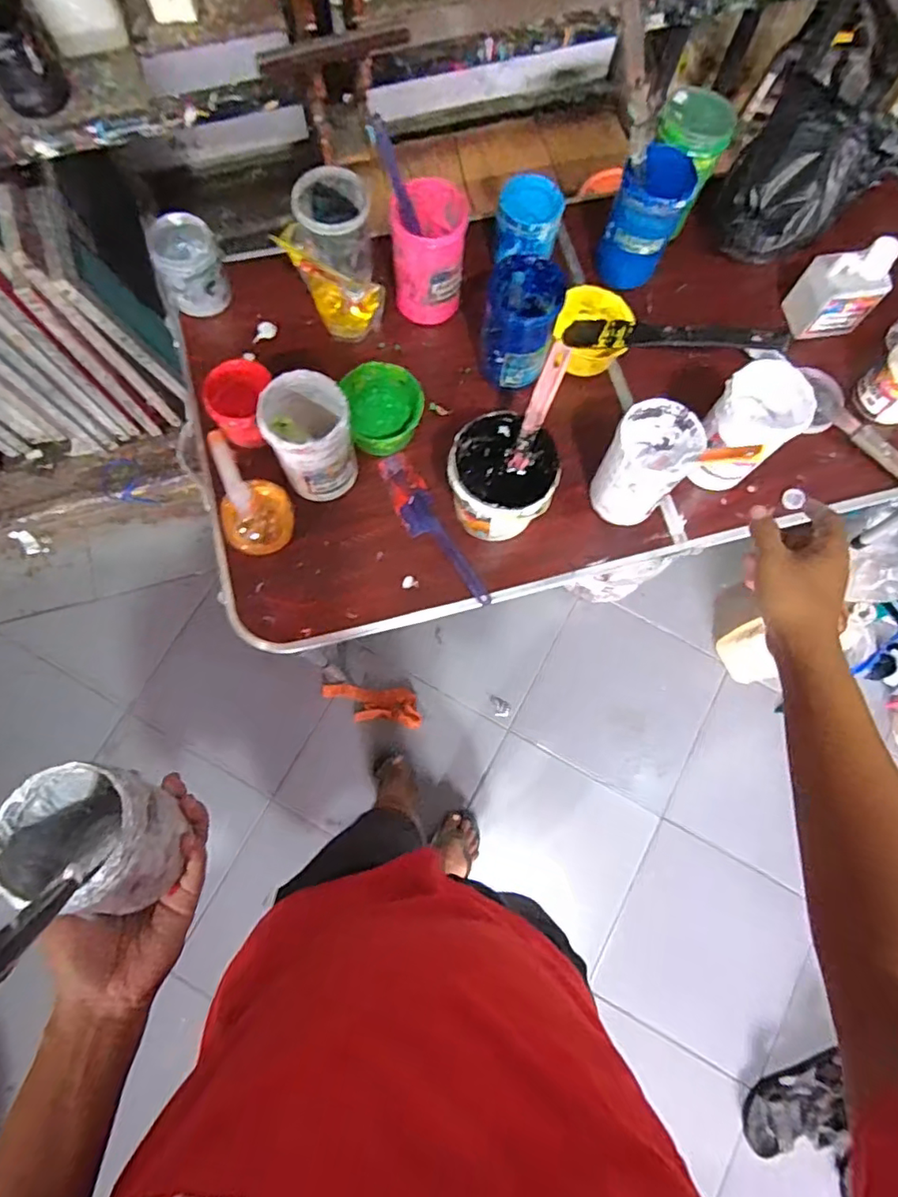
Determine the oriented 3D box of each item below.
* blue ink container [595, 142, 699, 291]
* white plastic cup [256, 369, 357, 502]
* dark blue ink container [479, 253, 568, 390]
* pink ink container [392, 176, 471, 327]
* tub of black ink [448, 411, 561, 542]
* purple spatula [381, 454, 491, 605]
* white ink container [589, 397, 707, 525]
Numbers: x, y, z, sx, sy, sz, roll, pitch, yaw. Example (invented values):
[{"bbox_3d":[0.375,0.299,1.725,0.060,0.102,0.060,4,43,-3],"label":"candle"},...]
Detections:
[{"bbox_3d":[0.274,-0.530,0.831,0.096,0.142,0.102,17,77,2],"label":"blue ink container"},{"bbox_3d":[-0.168,-0.195,0.723,0.095,0.142,0.094,0,77,-2],"label":"white plastic cup"},{"bbox_3d":[0.094,-0.360,0.776,0.092,0.130,0.099,16,77,2],"label":"dark blue ink container"},{"bbox_3d":[-0.026,-0.464,0.814,0.099,0.158,0.102,8,77,0],"label":"pink ink container"},{"bbox_3d":[0.064,-0.145,0.735,0.125,0.107,0.123,0,77,-2],"label":"tub of black ink"},{"bbox_3d":[-0.025,-0.091,0.787,0.052,0.010,0.237,-28,79,-8],"label":"purple spatula"},{"bbox_3d":[0.241,-0.168,0.738,0.096,0.140,0.104,0,77,-2],"label":"white ink container"}]

